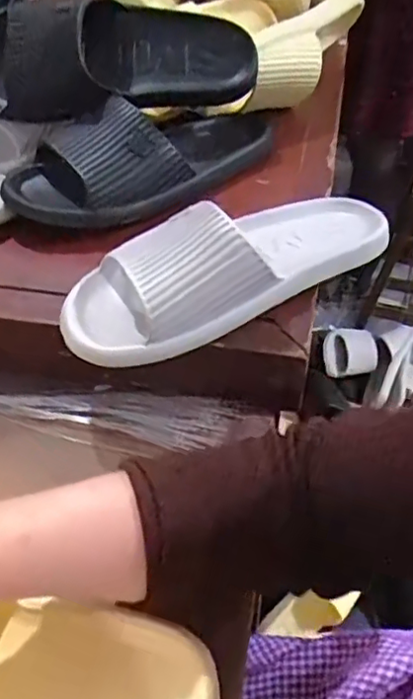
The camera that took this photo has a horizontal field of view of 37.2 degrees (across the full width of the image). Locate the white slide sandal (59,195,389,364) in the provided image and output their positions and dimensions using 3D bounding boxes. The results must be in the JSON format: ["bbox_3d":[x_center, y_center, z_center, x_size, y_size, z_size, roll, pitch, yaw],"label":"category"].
[{"bbox_3d":[0.020,-0.073,0.458,0.268,0.063,0.100,-19,48,-18],"label":"white slide sandal"}]

